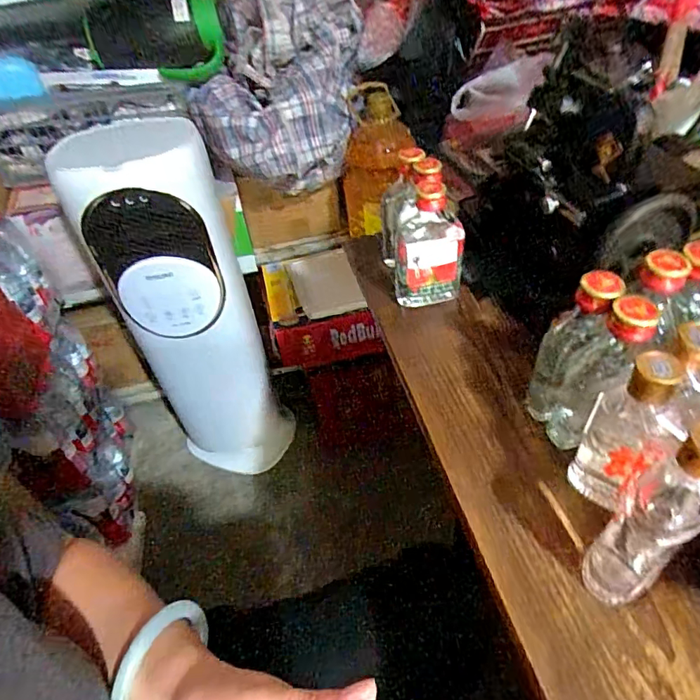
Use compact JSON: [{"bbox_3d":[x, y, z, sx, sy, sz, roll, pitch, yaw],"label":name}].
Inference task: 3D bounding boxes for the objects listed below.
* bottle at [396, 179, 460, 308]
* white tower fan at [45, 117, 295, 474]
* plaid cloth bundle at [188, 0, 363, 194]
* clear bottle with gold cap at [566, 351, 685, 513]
[{"bbox_3d":[0.077,-0.102,0.487,0.061,0.122,0.033,-9,45,-1],"label":"bottle"},{"bbox_3d":[-0.325,-0.045,1.059,0.251,0.792,0.220,-21,46,-12],"label":"white tower fan"},{"bbox_3d":[-0.140,-0.491,0.941,0.267,0.305,0.296,16,49,22],"label":"plaid cloth bundle"},{"bbox_3d":[0.183,0.057,0.319,0.051,0.130,0.037,25,53,28],"label":"clear bottle with gold cap"}]

